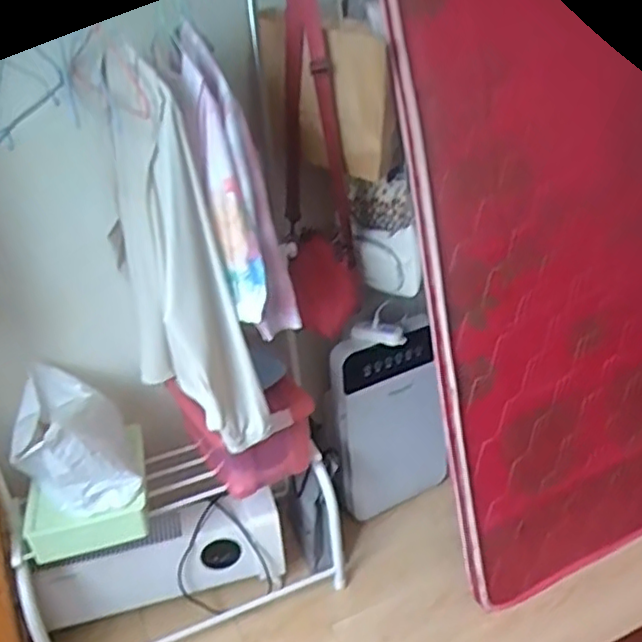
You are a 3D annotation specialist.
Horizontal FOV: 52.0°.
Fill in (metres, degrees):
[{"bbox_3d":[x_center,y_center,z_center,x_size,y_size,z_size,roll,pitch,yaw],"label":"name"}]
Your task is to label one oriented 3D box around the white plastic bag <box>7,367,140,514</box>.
[{"bbox_3d":[-0.511,0.250,1.367,0.214,0.244,0.247,-14,28,-18],"label":"white plastic bag"}]

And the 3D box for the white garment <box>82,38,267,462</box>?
[{"bbox_3d":[-0.297,-0.138,1.279,0.177,0.656,0.447,-15,28,-19],"label":"white garment"}]

